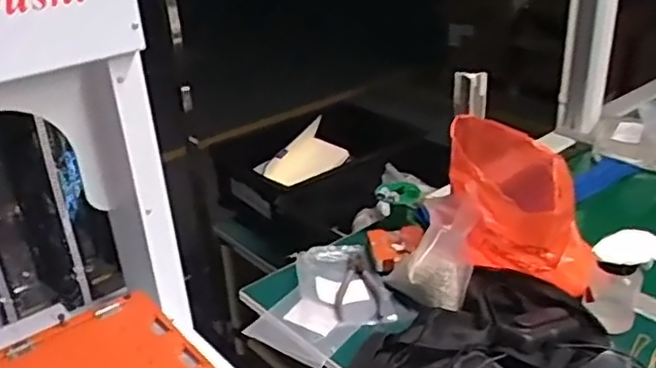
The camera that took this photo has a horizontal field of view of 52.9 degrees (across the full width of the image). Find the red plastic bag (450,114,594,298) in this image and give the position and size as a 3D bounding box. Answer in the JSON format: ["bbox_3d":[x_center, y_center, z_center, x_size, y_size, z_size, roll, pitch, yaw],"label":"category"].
[{"bbox_3d":[0.259,0.023,0.888,0.186,0.176,0.229,3,28,11],"label":"red plastic bag"}]

